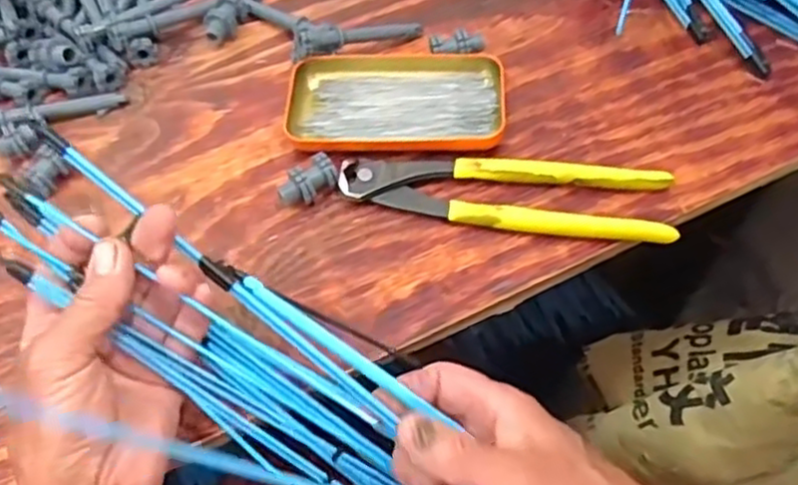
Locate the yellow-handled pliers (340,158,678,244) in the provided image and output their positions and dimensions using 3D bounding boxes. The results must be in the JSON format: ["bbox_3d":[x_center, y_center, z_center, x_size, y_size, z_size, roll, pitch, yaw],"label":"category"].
[{"bbox_3d":[0.065,-0.029,0.442,0.197,0.017,0.045,5,59,7],"label":"yellow-handled pliers"}]

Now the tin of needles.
[{"bbox_3d":[-0.002,-0.095,0.486,0.143,0.018,0.080,-1,59,3],"label":"tin of needles"}]

